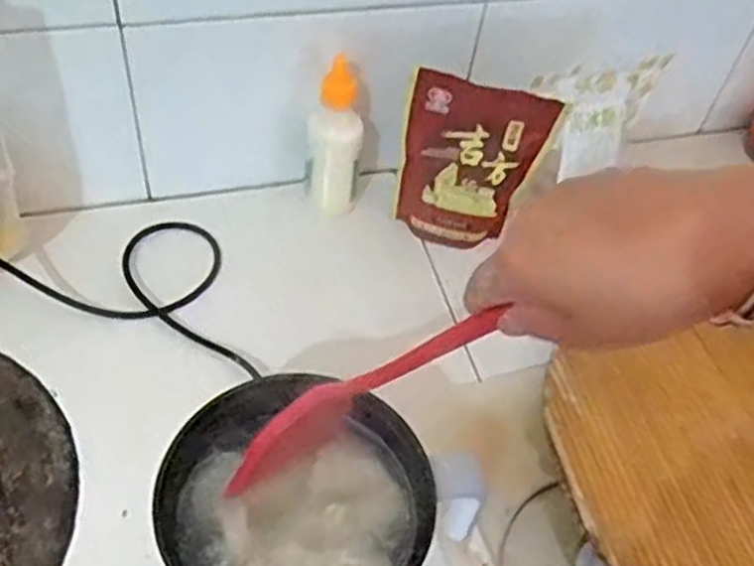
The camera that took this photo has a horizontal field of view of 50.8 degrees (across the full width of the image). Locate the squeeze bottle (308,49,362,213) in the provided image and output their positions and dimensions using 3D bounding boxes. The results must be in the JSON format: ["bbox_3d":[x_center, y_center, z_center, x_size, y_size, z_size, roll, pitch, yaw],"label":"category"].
[{"bbox_3d":[-0.041,-0.137,0.770,0.052,0.159,0.051,8,53,0],"label":"squeeze bottle"}]

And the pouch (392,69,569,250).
[{"bbox_3d":[0.088,-0.107,0.760,0.133,0.178,0.037,11,53,2],"label":"pouch"}]

